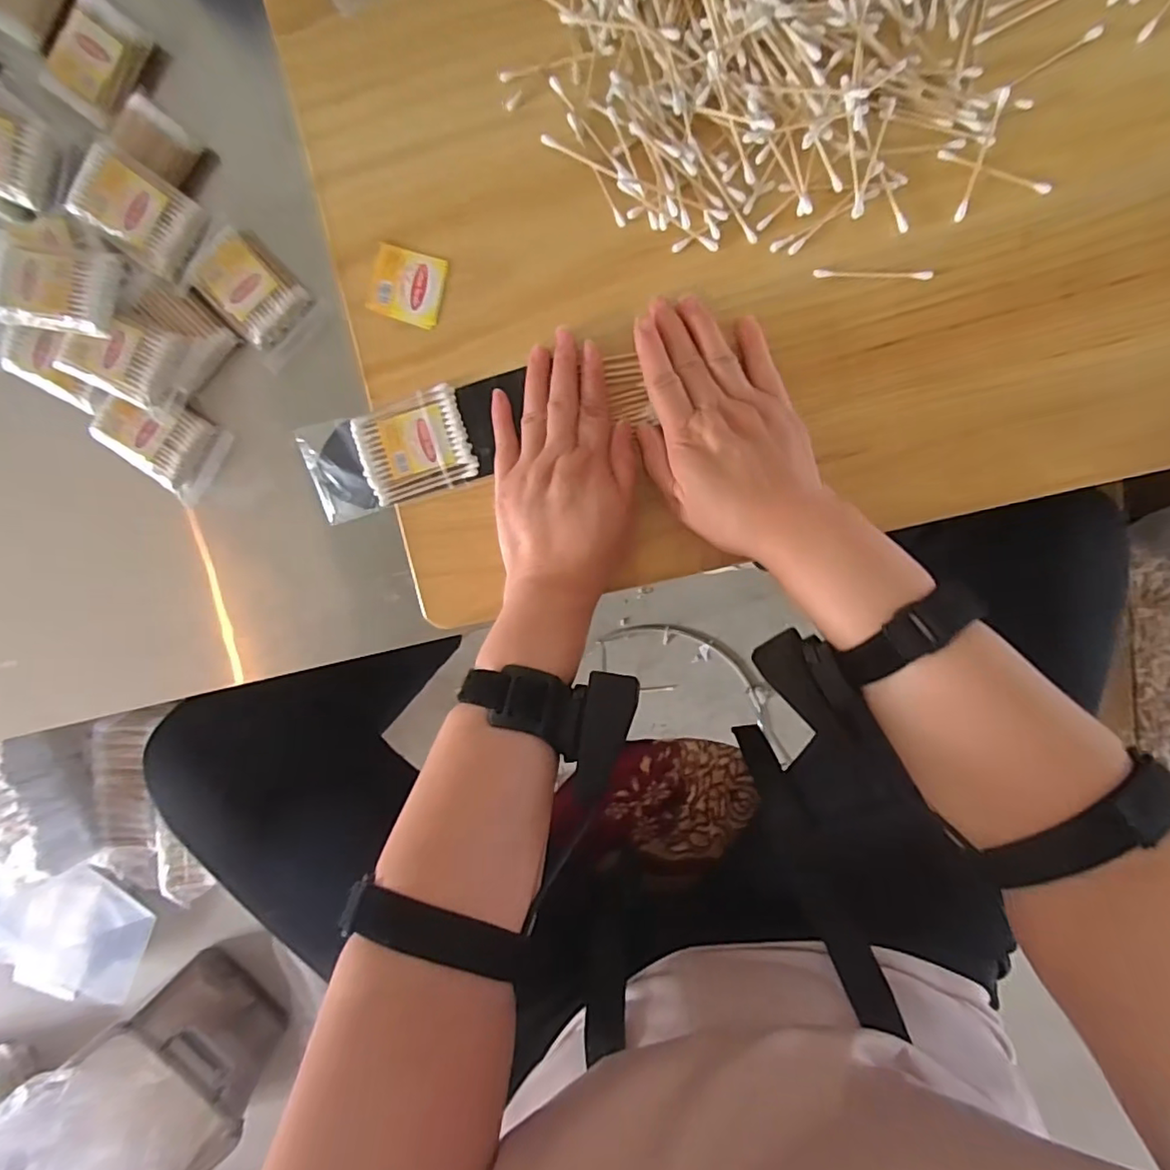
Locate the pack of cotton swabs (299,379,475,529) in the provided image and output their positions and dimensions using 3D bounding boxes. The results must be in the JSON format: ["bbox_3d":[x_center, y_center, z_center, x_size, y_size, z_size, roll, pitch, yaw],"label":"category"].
[{"bbox_3d":[-0.133,-0.088,0.395,0.111,0.006,0.063,-16,96,4],"label":"pack of cotton swabs"}]

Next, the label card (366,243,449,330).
[{"bbox_3d":[-0.116,-0.196,0.386,0.043,0.008,0.044,15,97,0],"label":"label card"}]

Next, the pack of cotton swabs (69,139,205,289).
[{"bbox_3d":[-0.316,-0.262,0.413,0.077,0.023,0.056,33,97,-2],"label":"pack of cotton swabs"}]

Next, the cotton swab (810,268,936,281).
[{"bbox_3d":[0.183,-0.197,0.372,0.074,0.004,0.006,2,97,2],"label":"cotton swab"}]

